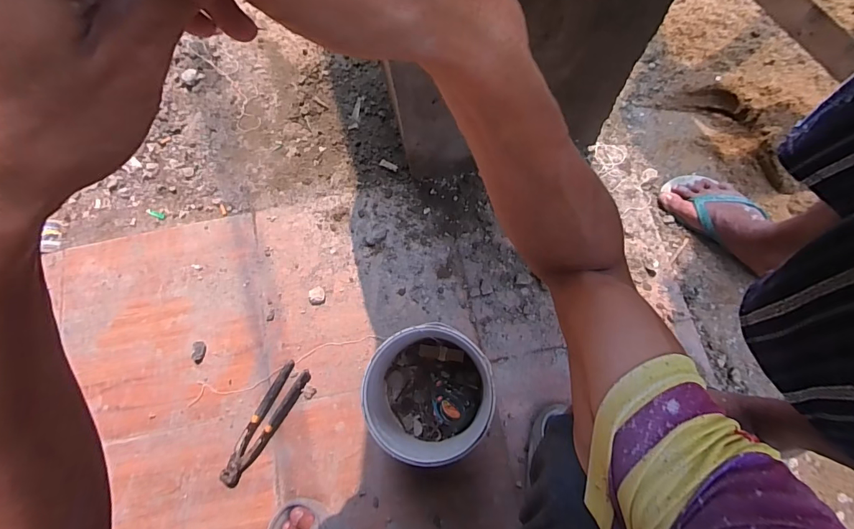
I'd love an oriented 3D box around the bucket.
[{"bbox_3d":[0.004,0.201,0.665,0.173,0.190,0.180,-1,73,3],"label":"bucket"}]

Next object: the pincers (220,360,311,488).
[{"bbox_3d":[-0.289,0.278,0.737,0.053,0.016,0.218,29,77,11],"label":"pincers"}]

